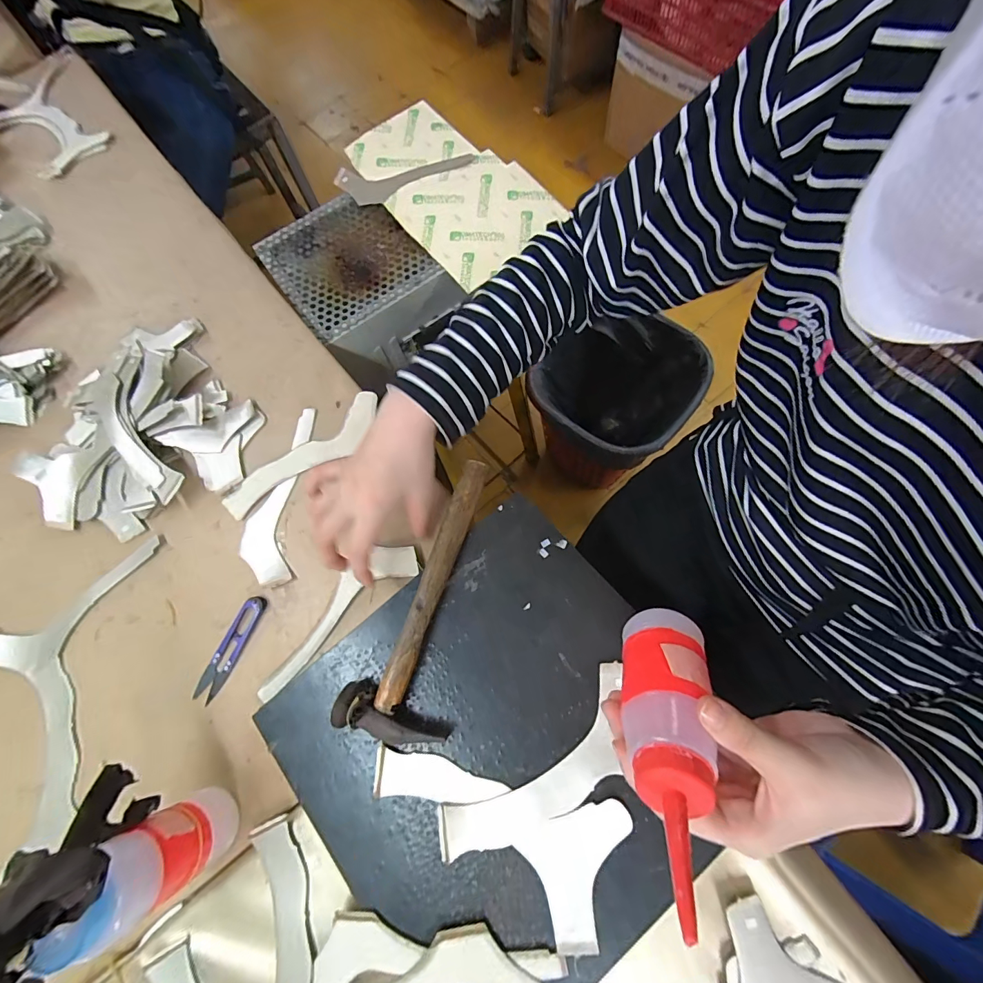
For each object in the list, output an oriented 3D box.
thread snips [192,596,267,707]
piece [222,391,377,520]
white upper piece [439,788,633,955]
[{"bbox_3d":[-0.244,0.146,0.392,0.024,0.012,0.098,24,76,12],"label":"thread snips"},{"bbox_3d":[-0.198,-0.039,0.449,0.189,0.005,0.040,-39,85,-9],"label":"piece"},{"bbox_3d":[0.029,0.271,0.302,0.134,0.005,0.086,3,70,6],"label":"white upper piece"}]

